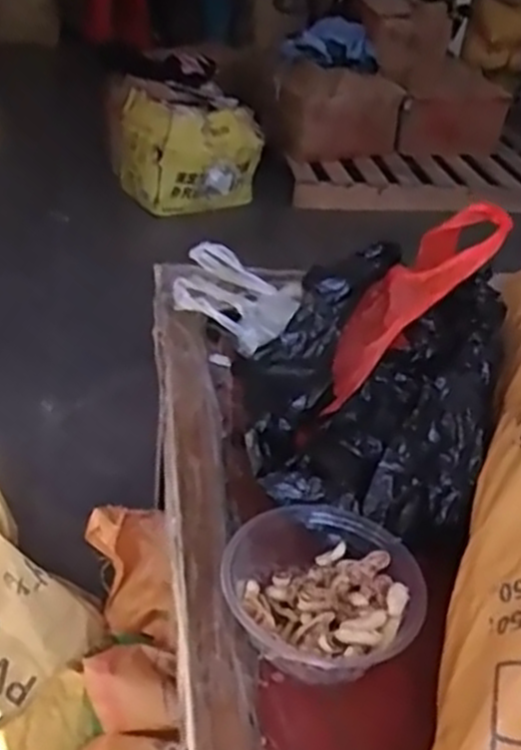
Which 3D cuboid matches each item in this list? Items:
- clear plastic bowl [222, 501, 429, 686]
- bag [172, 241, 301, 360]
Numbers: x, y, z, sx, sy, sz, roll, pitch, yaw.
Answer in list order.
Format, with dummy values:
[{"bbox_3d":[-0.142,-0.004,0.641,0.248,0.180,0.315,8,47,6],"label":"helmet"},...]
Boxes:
[{"bbox_3d":[0.043,0.153,0.552,0.132,0.050,0.119,7,34,1],"label":"clear plastic bowl"},{"bbox_3d":[-0.024,-0.079,0.814,0.123,0.064,0.106,16,35,15],"label":"bag"}]

